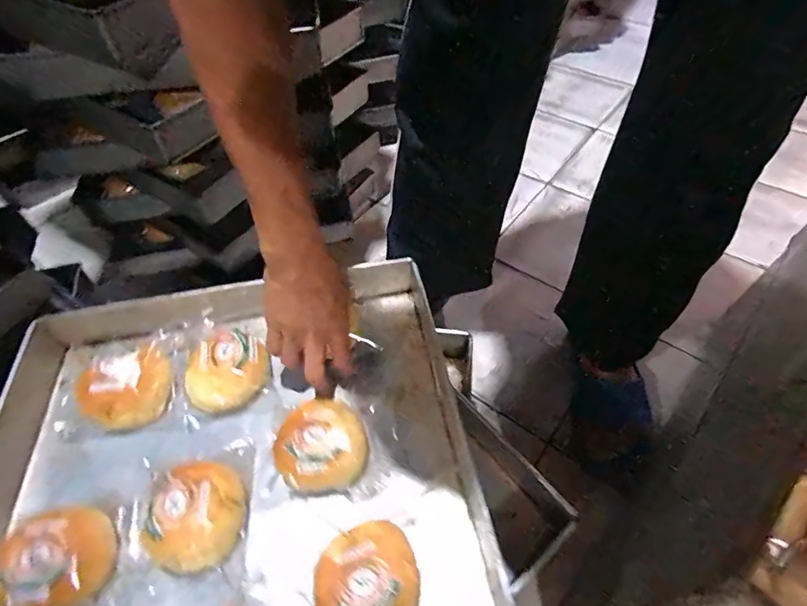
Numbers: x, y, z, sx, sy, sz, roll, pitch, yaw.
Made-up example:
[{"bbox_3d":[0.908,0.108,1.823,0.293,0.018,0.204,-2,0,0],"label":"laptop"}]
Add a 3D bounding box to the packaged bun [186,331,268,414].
[{"bbox_3d":[-0.201,0.077,0.512,0.088,0.057,0.075,-39,57,-25],"label":"packaged bun"}]

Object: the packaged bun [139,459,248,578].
[{"bbox_3d":[-0.192,0.196,0.418,0.082,0.046,0.088,-2,50,3],"label":"packaged bun"}]

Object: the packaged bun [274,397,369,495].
[{"bbox_3d":[-0.082,0.139,0.457,0.086,0.048,0.087,-2,50,3],"label":"packaged bun"}]

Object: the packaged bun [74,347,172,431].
[{"bbox_3d":[-0.308,0.091,0.504,0.089,0.049,0.080,-38,57,-25],"label":"packaged bun"}]

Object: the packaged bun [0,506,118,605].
[{"bbox_3d":[-0.302,0.223,0.394,0.075,0.049,0.082,14,52,16],"label":"packaged bun"}]

